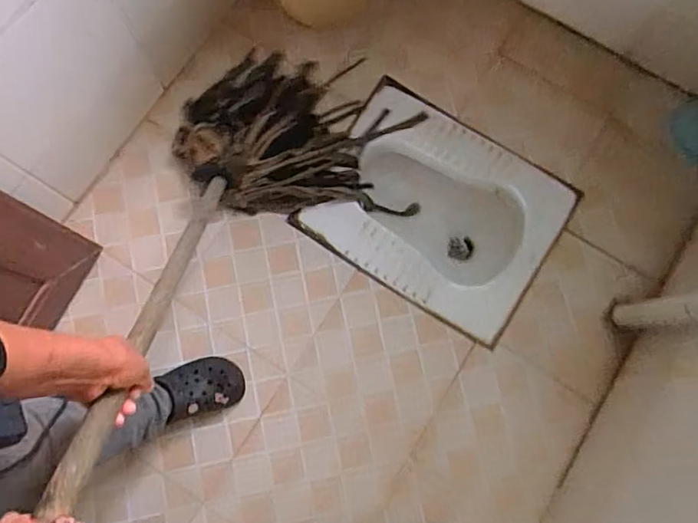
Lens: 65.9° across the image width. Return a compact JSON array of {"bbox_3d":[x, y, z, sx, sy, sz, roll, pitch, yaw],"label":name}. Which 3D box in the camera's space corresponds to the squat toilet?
[{"bbox_3d":[0.191,-0.104,1.261,0.516,0.152,0.404,33,81,6],"label":"squat toilet"}]

